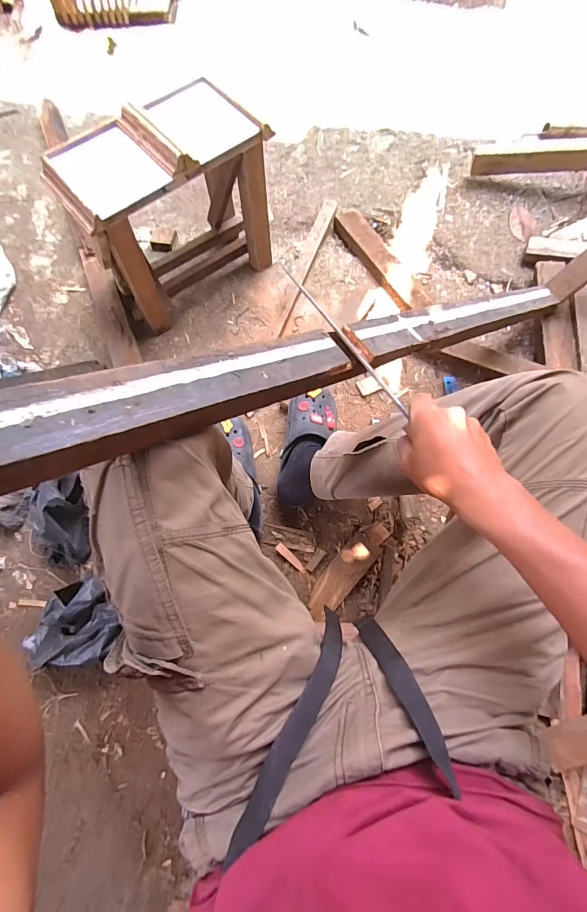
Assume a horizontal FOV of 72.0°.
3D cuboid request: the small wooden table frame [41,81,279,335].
[{"bbox_3d":[-0.246,-0.496,0.845,0.357,0.324,0.215,-41,75,-11],"label":"small wooden table frame"}]

